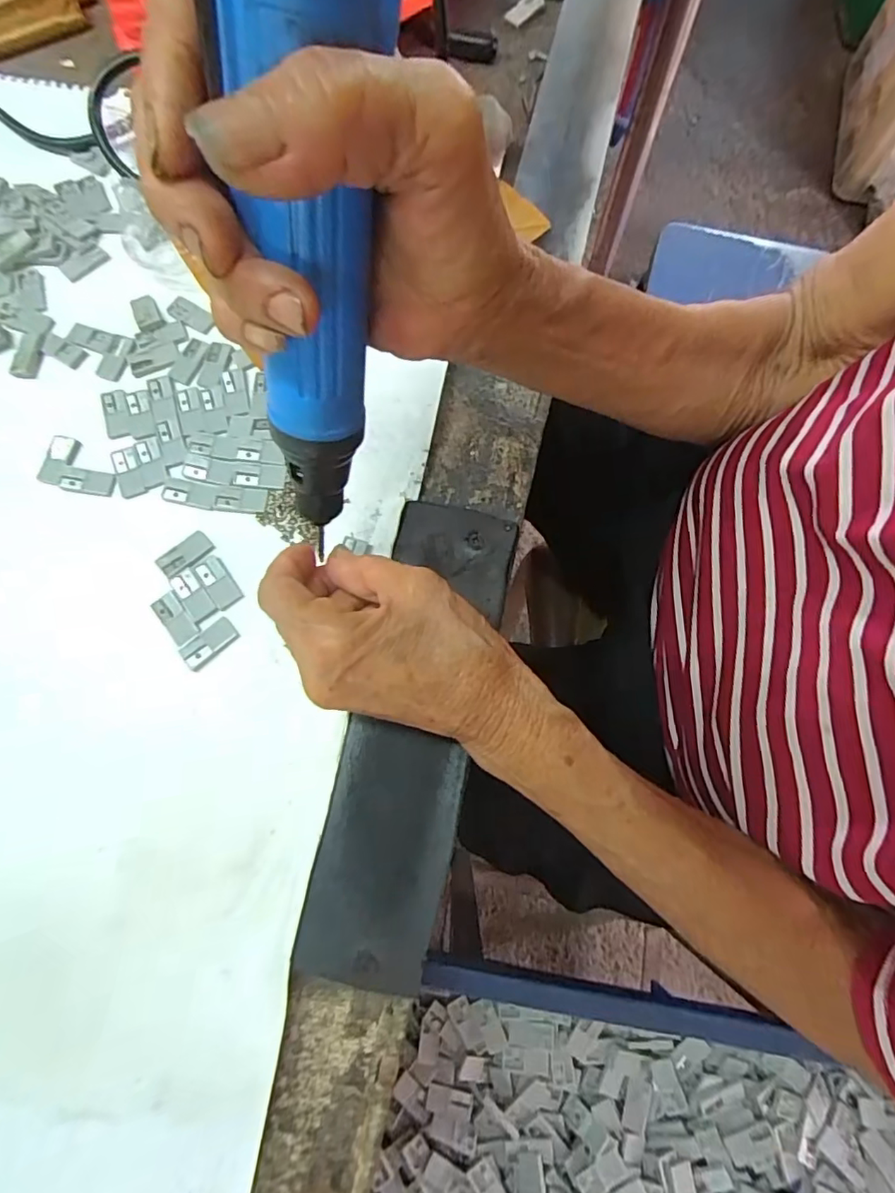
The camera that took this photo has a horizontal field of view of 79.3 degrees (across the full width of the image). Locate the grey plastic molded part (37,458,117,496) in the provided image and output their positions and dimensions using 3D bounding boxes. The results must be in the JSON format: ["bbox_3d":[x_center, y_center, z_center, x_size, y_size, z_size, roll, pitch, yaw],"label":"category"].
[{"bbox_3d":[-0.203,-0.065,0.294,0.043,0.004,0.014,14,75,6],"label":"grey plastic molded part"}]

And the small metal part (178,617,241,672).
[{"bbox_3d":[-0.118,0.023,0.265,0.028,0.004,0.014,-40,77,-9],"label":"small metal part"}]

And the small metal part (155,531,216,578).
[{"bbox_3d":[-0.136,-0.022,0.280,0.027,0.004,0.015,-41,77,-9],"label":"small metal part"}]

